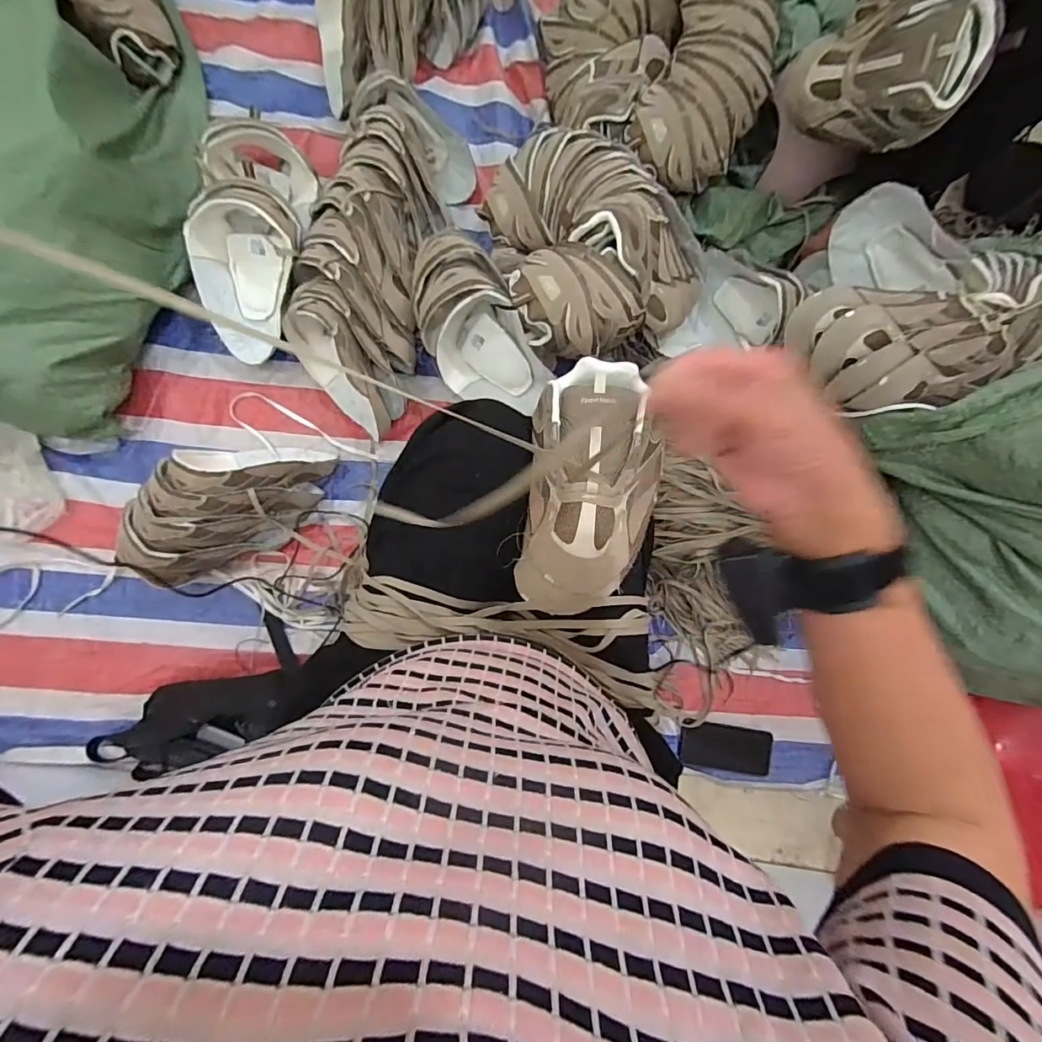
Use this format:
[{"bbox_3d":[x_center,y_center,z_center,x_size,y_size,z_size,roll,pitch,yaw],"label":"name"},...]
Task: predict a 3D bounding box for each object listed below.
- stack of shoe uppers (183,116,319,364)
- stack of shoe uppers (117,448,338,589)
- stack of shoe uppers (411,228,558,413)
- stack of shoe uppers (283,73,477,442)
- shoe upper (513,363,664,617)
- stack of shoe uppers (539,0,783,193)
[{"bbox_3d":[-0.425,-0.454,0.778,0.157,0.131,0.359,5,84,-5],"label":"stack of shoe uppers"},{"bbox_3d":[-0.457,-0.019,0.761,0.279,0.132,0.222,-1,85,-5],"label":"stack of shoe uppers"},{"bbox_3d":[-0.075,-0.297,0.761,0.139,0.133,0.268,-28,88,-7],"label":"stack of shoe uppers"},{"bbox_3d":[-0.239,-0.450,0.810,0.208,0.159,0.545,16,83,-3],"label":"stack of shoe uppers"},{"bbox_3d":[0.073,-0.039,0.466,0.127,0.057,0.248,6,84,-4],"label":"shoe upper"},{"bbox_3d":[0.274,-0.818,0.828,0.438,0.142,0.405,-41,89,-7],"label":"stack of shoe uppers"}]

